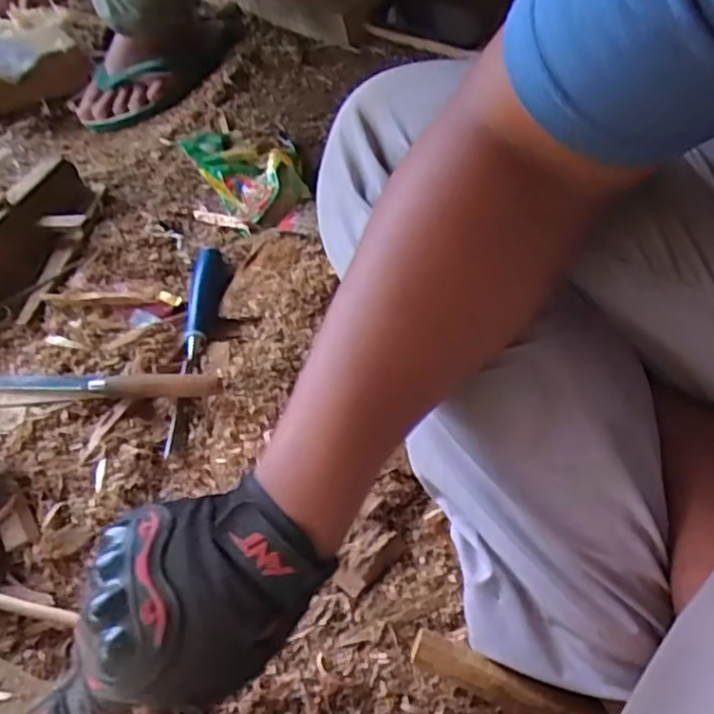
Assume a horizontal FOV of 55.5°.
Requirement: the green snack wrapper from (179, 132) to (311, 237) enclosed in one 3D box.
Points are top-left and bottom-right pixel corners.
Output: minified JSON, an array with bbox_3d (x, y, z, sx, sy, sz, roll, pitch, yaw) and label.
[{"bbox_3d":[-0.112,-0.208,0.756,0.111,0.038,0.171,-24,54,-18],"label":"green snack wrapper"}]

